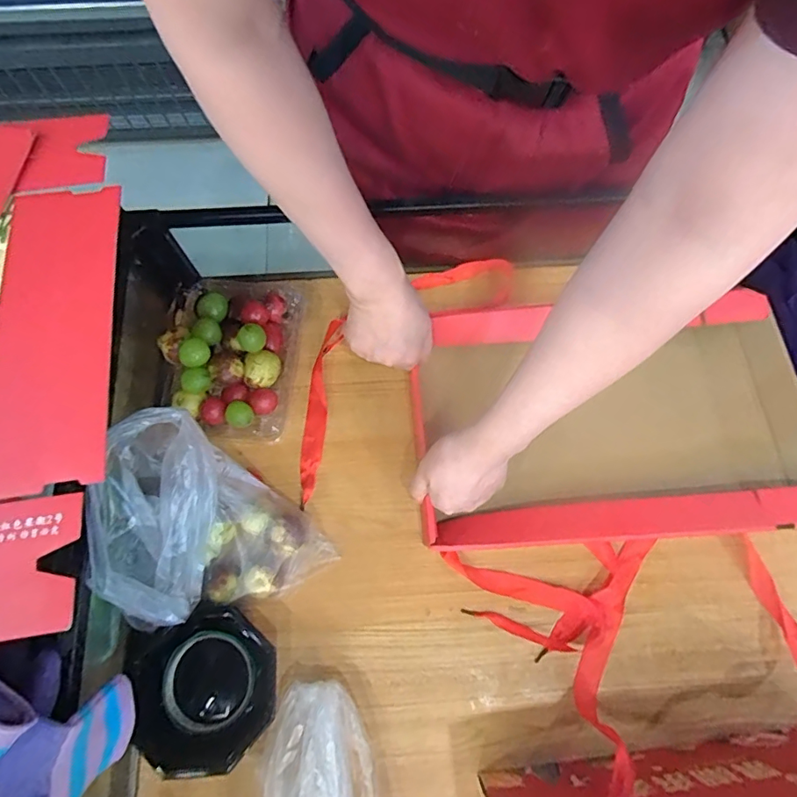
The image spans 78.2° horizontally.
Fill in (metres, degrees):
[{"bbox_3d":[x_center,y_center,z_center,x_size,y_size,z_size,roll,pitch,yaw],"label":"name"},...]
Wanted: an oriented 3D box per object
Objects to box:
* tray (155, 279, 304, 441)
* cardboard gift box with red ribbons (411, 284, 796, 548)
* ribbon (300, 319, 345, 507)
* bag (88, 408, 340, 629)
[{"bbox_3d":[-0.197,-0.056,0.547,0.152,0.066,0.191,6,73,0],"label":"tray"},{"bbox_3d":[0.231,0.016,0.538,0.419,0.052,0.260,-4,73,-3],"label":"cardboard gift box with red ribbons"},{"bbox_3d":[-0.093,0.009,0.560,0.029,0.005,0.219,8,73,1],"label":"ribbon"},{"bbox_3d":[-0.173,0.107,0.456,0.164,0.140,0.172,-21,74,-8],"label":"bag"}]

